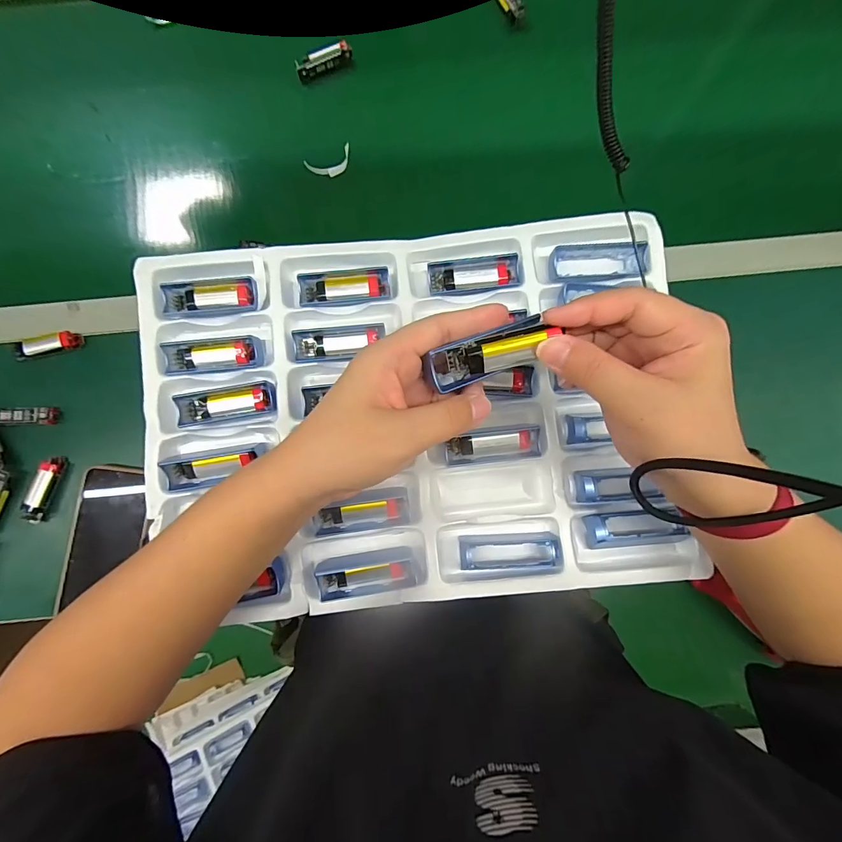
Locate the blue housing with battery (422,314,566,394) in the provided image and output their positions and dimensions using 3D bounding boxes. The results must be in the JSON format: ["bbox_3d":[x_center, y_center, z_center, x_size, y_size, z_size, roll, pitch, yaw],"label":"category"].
[{"bbox_3d":[0.039,-0.039,0.233,0.071,0.011,0.024,-21,82,7],"label":"blue housing with battery"}]

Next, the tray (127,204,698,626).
[{"bbox_3d":[-0.007,-0.010,0.347,0.439,0.030,0.310,-5,83,0],"label":"tray"}]

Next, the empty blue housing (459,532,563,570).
[{"bbox_3d":[0.073,0.107,0.331,0.082,0.027,0.024,-3,83,1],"label":"empty blue housing"}]

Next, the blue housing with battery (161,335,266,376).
[{"bbox_3d":[-0.178,-0.057,0.347,0.081,0.015,0.028,-4,83,0],"label":"blue housing with battery"}]

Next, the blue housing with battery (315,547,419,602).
[{"bbox_3d":[-0.043,0.124,0.328,0.078,0.026,0.032,-7,83,0],"label":"blue housing with battery"}]

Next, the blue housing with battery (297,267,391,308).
[{"bbox_3d":[-0.067,-0.118,0.355,0.078,0.013,0.031,-7,83,0],"label":"blue housing with battery"}]

